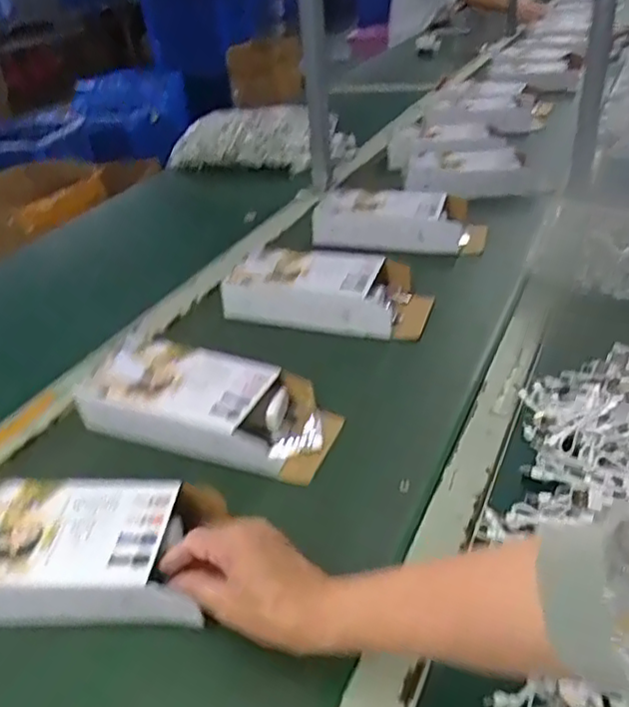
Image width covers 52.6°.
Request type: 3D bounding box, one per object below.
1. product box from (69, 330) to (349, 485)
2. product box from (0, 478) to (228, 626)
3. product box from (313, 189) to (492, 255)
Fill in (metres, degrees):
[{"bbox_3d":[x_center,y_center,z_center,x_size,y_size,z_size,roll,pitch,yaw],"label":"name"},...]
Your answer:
[{"bbox_3d":[-0.109,0.054,0.637,0.244,0.071,0.109,9,33,21],"label":"product box"},{"bbox_3d":[-0.189,0.152,0.495,0.213,0.053,0.103,0,31,6],"label":"product box"},{"bbox_3d":[0.129,-0.206,0.976,0.254,0.082,0.100,6,33,17],"label":"product box"}]

